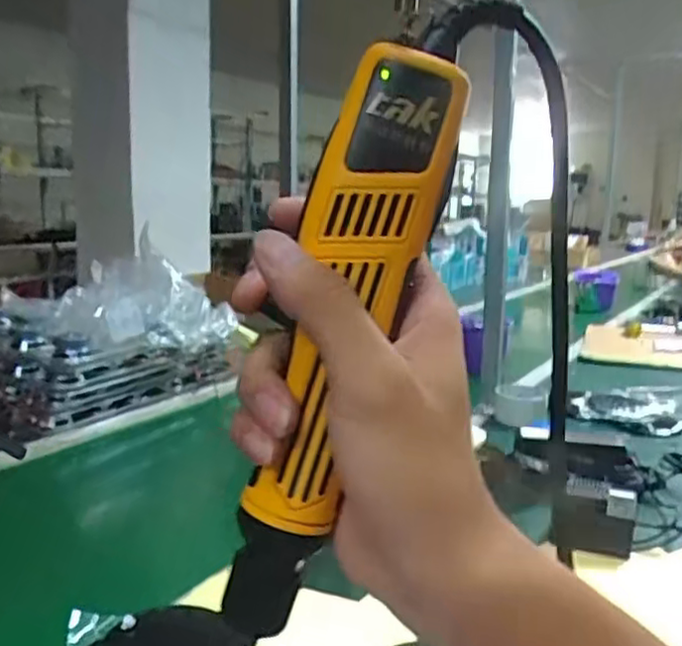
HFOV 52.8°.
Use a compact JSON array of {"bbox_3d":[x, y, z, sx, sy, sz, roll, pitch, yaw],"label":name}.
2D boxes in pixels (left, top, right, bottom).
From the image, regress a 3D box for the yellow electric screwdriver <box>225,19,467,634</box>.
[{"bbox_3d":[0.000,0.004,0.233,0.033,0.208,0.035,14,2,-36],"label":"yellow electric screwdriver"}]

